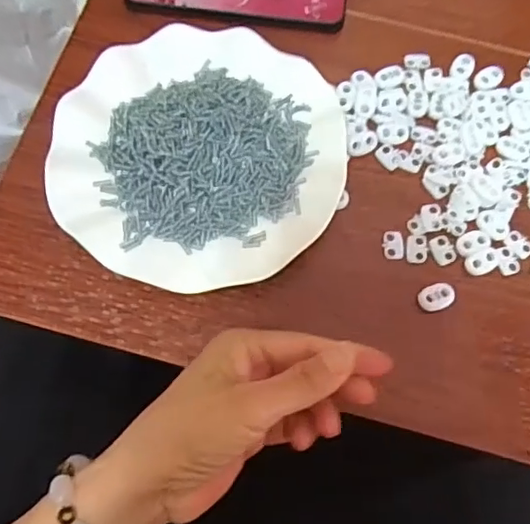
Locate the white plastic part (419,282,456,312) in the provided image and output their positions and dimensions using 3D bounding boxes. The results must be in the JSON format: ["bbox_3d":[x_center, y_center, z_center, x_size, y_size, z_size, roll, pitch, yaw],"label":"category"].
[{"bbox_3d":[0.108,0.022,0.356,0.023,0.004,0.016,-23,76,-8],"label":"white plastic part"}]

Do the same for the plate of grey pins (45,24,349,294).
[{"bbox_3d":[-0.042,-0.070,0.372,0.179,0.024,0.182,0,74,-2],"label":"plate of grey pins"}]

